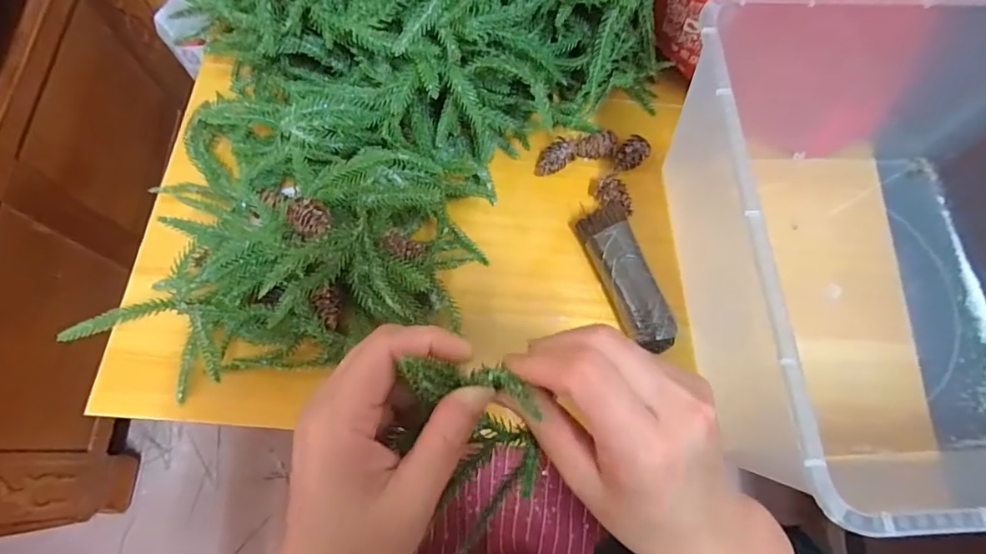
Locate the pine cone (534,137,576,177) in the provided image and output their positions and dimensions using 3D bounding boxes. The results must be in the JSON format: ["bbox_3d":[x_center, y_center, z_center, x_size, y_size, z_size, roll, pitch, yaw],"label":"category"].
[{"bbox_3d":[0.050,-0.096,0.410,0.020,0.017,0.038,42,74,11],"label":"pine cone"}]

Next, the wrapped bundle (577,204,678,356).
[{"bbox_3d":[0.099,0.003,0.379,0.032,0.034,0.112,-17,72,-8],"label":"wrapped bundle"}]

